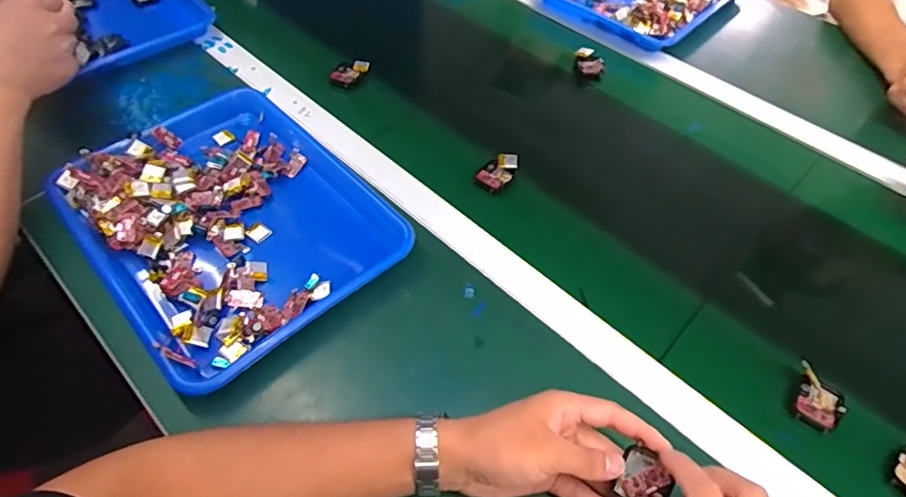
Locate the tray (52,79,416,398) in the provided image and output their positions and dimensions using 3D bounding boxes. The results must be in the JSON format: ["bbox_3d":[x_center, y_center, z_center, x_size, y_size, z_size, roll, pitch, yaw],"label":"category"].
[{"bbox_3d":[-0.233,-0.039,0.546,0.262,0.038,0.338,-37,62,-26],"label":"tray"}]

